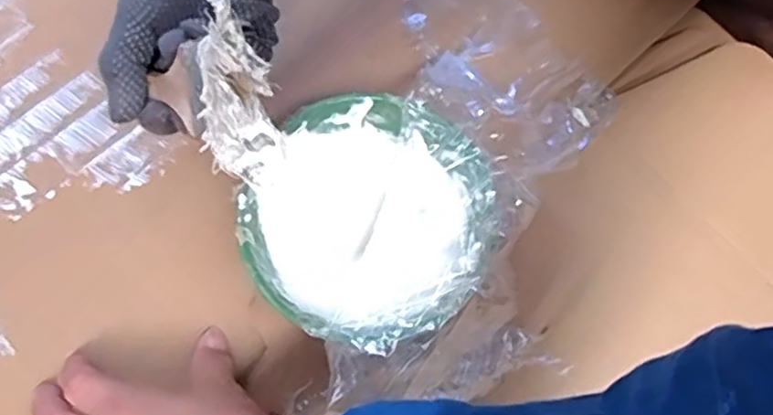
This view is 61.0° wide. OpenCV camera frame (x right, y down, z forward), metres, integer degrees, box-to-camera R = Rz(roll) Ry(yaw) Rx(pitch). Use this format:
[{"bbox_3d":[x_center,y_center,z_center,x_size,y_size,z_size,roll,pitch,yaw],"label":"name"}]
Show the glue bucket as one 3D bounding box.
[{"bbox_3d":[-0.009,0.013,0.361,0.120,0.064,0.125,0,71,-1],"label":"glue bucket"}]

